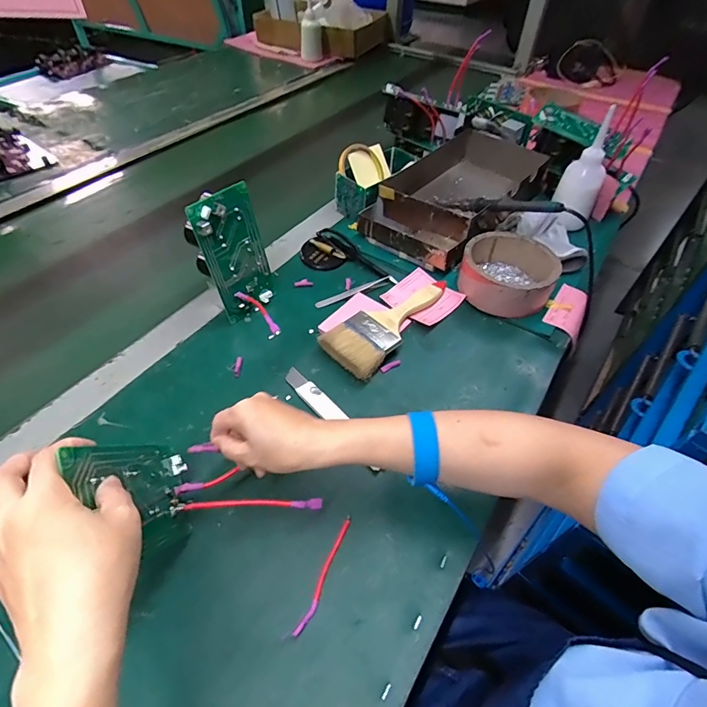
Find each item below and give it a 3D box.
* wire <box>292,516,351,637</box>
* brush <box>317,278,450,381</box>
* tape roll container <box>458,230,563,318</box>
[{"bbox_3d":[-0.023,0.182,0.342,0.008,0.007,0.096,20,53,12],"label":"wire"},{"bbox_3d":[0.048,-0.046,0.520,0.074,0.025,0.189,35,57,22],"label":"brush"},{"bbox_3d":[0.210,-0.112,0.560,0.119,0.053,0.125,1,50,-1],"label":"tape roll container"}]

